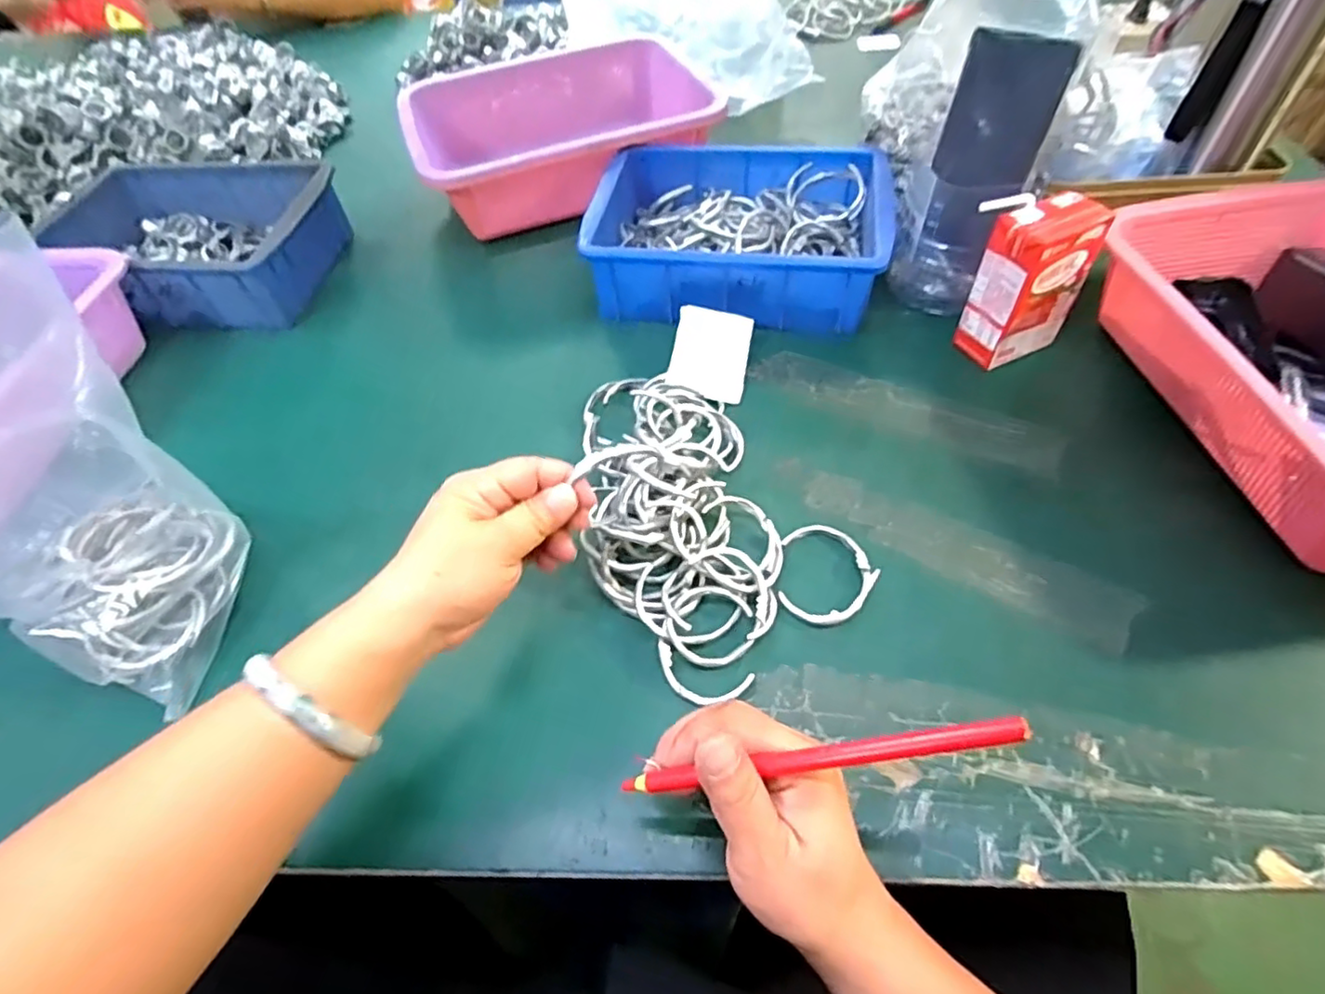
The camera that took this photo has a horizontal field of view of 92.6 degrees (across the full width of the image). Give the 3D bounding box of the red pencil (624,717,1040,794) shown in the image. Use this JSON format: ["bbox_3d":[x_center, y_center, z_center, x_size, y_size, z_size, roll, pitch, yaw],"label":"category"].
[{"bbox_3d":[0.056,0.105,0.254,0.163,0.010,0.009,-18,49,21],"label":"red pencil"}]

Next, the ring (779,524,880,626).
[{"bbox_3d":[0.098,0.047,0.392,0.059,0.005,0.062,-3,56,5],"label":"ring"}]

